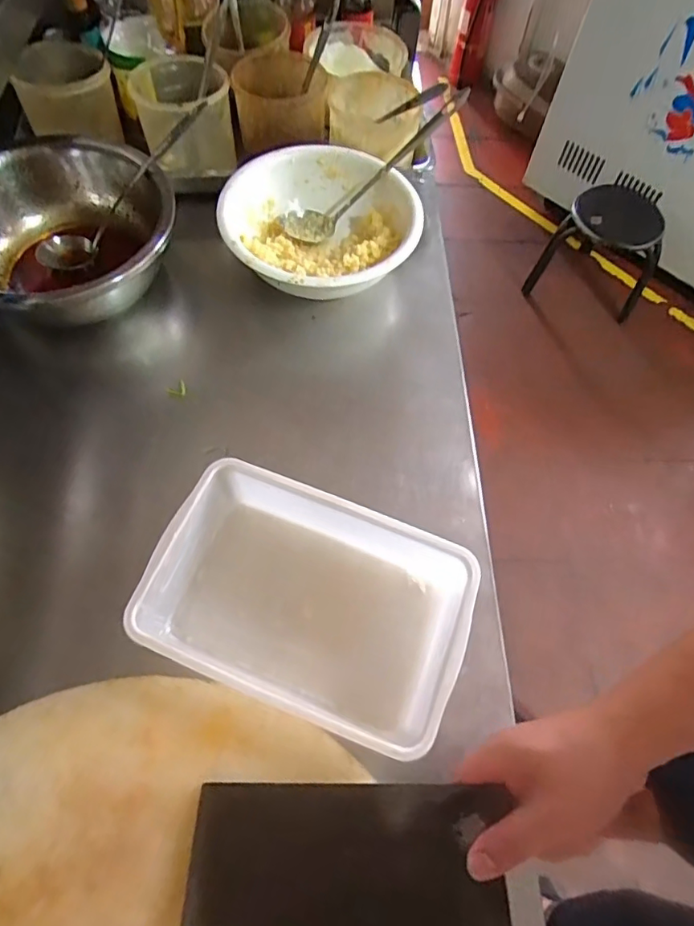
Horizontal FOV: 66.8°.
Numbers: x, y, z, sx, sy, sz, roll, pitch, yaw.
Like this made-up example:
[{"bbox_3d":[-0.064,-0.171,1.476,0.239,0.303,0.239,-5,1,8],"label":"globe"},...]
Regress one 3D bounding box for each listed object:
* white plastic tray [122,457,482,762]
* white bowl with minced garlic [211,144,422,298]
[{"bbox_3d":[-0.033,0.126,0.463,0.259,0.094,0.170,20,64,8],"label":"white plastic tray"},{"bbox_3d":[-0.031,-0.295,0.691,0.235,0.106,0.237,1,63,-2],"label":"white bowl with minced garlic"}]

